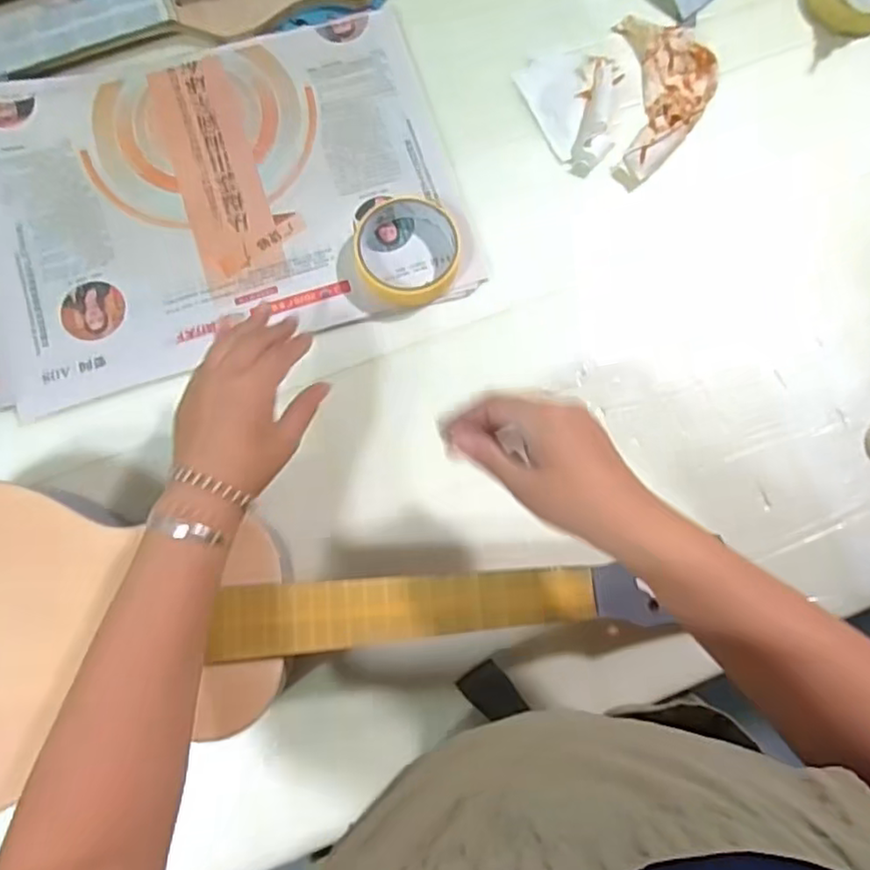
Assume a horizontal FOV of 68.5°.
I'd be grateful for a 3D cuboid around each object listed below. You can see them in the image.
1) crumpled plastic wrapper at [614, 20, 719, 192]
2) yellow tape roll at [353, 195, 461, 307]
[{"bbox_3d":[0.204,-0.291,0.556,0.087,0.016,0.158,4,82,-2],"label":"crumpled plastic wrapper"},{"bbox_3d":[-0.022,-0.152,0.521,0.086,0.031,0.098,-2,82,-3],"label":"yellow tape roll"}]

